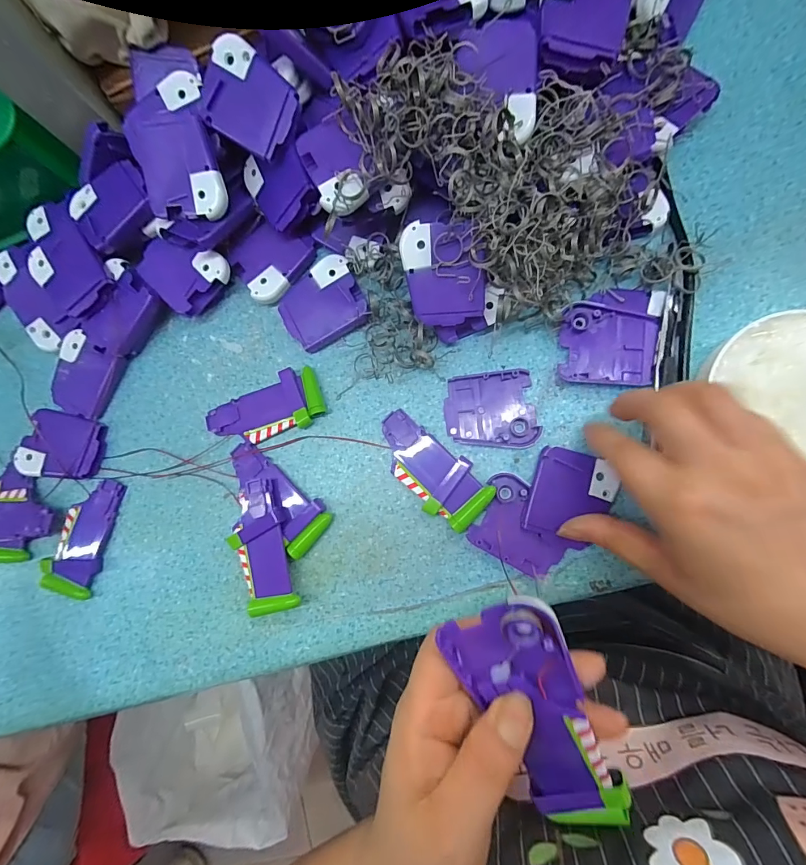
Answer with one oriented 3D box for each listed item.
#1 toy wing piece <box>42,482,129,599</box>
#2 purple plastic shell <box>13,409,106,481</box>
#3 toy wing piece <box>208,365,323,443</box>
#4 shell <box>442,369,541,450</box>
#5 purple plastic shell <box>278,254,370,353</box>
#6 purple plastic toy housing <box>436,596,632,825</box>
[{"bbox_3d":[-0.247,0.080,0.313,0.039,0.009,0.089,14,87,8],"label":"toy wing piece"},{"bbox_3d":[-0.268,0.011,0.318,0.061,0.014,0.050,12,86,8],"label":"purple plastic shell"},{"bbox_3d":[-0.102,-0.014,0.300,0.088,0.011,0.042,-25,82,5],"label":"toy wing piece"},{"bbox_3d":[0.060,-0.015,0.280,0.060,0.006,0.053,-8,84,7],"label":"shell"},{"bbox_3d":[-0.059,-0.093,0.296,0.059,0.017,0.051,-27,82,4],"label":"purple plastic shell"},{"bbox_3d":[0.060,0.128,0.183,0.048,0.016,0.119,-24,98,5],"label":"purple plastic toy housing"}]

